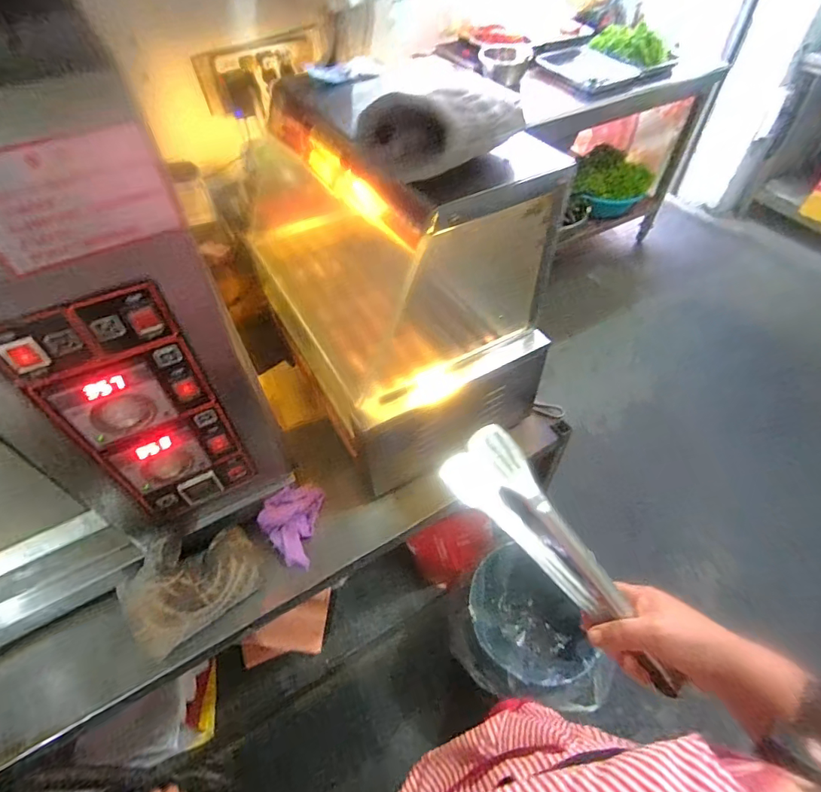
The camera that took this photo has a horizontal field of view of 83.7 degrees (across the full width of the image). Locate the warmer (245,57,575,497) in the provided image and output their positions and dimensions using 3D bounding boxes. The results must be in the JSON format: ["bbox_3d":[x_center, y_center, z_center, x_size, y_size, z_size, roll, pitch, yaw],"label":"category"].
[{"bbox_3d":[-0.044,-0.209,0.783,0.340,0.446,0.507,-22,53,-16],"label":"warmer"}]

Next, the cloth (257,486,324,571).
[{"bbox_3d":[-0.197,0.203,0.747,0.083,0.058,0.129,3,51,4],"label":"cloth"}]

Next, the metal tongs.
[{"bbox_3d":[0.150,0.147,0.443,0.273,0.092,0.040,47,37,16],"label":"metal tongs"}]

